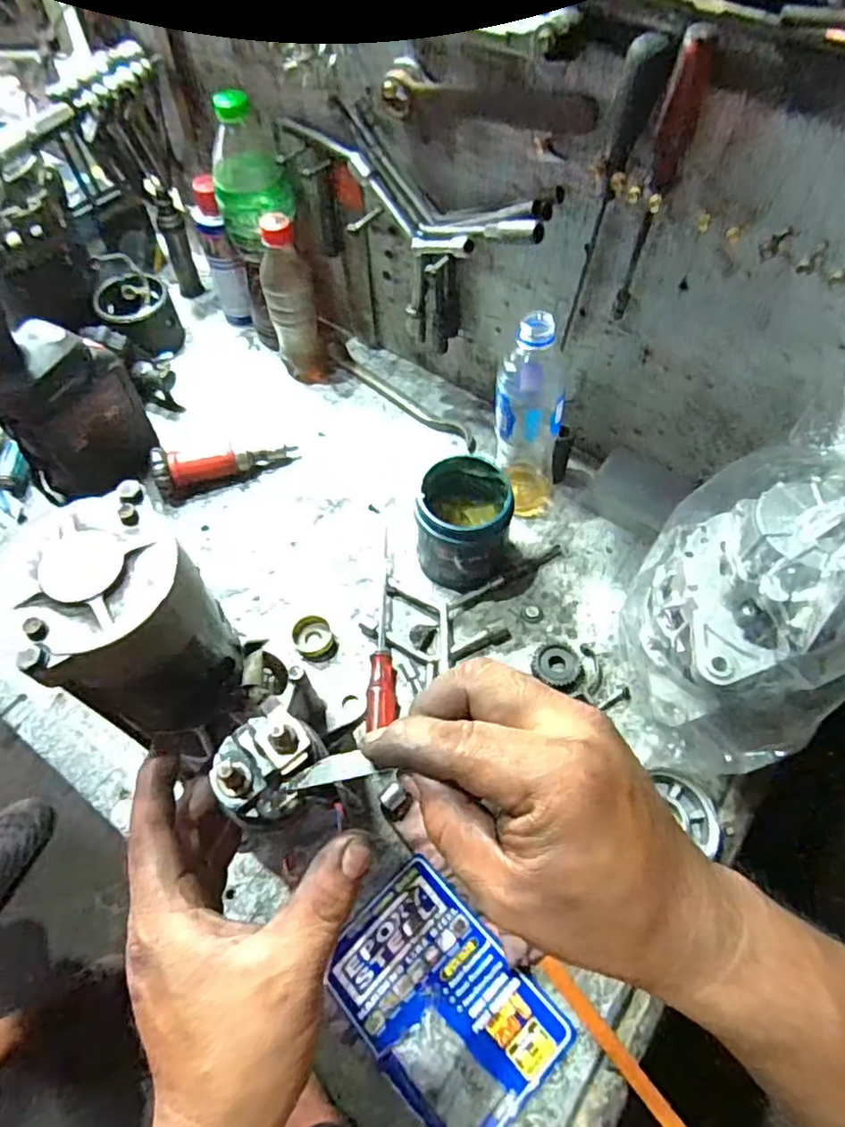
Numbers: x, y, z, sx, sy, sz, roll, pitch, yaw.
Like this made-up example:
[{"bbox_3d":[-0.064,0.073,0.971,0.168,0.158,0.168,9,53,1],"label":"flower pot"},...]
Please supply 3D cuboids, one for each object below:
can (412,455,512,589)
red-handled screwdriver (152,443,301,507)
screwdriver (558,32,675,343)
[{"bbox_3d":[0.041,-0.041,0.613,0.084,0.089,0.098,9,61,4],"label":"can"},{"bbox_3d":[-0.214,-0.114,0.696,0.151,0.047,0.041,-21,63,-12],"label":"red-handled screwdriver"},{"bbox_3d":[0.140,-0.266,0.499,0.026,0.245,0.026,14,65,7],"label":"screwdriver"}]

